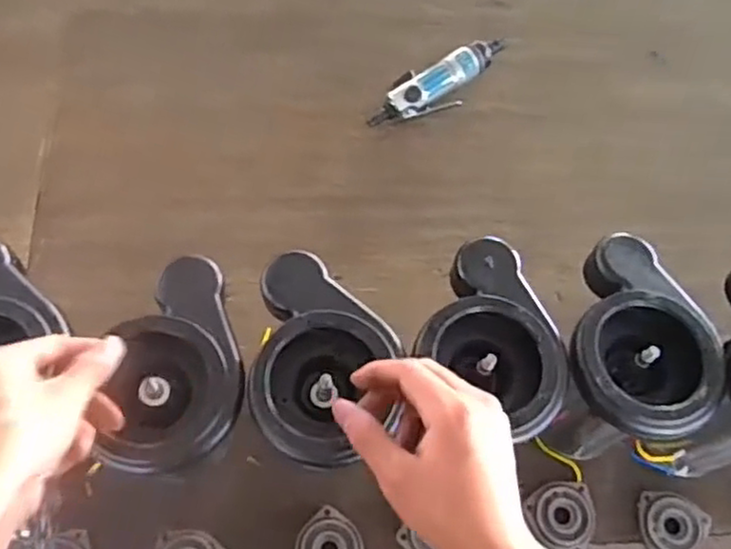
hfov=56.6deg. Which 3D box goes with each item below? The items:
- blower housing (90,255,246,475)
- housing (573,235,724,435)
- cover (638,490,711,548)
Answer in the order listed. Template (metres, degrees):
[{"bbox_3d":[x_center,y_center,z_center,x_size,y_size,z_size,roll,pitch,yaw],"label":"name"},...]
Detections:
[{"bbox_3d":[-0.141,0.063,0.520,0.092,0.037,0.166,4,67,-2],"label":"blower housing"},{"bbox_3d":[0.230,0.054,0.562,0.121,0.061,0.170,19,67,5],"label":"housing"},{"bbox_3d":[0.298,0.245,0.655,0.066,0.015,0.065,6,67,-1],"label":"cover"}]

